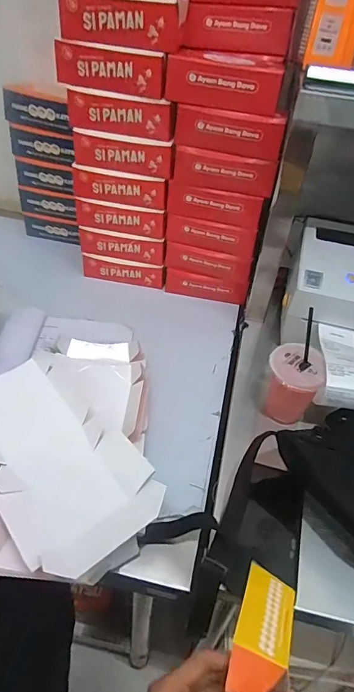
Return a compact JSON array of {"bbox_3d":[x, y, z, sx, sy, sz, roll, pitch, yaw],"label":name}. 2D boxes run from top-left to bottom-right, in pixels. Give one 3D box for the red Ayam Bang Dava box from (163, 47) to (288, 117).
[{"bbox_3d":[0.081,-0.438,0.688,0.174,0.065,0.133,10,43,5],"label":"red Ayam Bang Dava box"}]

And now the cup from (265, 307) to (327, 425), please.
[{"bbox_3d":[0.171,0.059,0.641,0.079,0.122,0.080,20,45,15],"label":"cup"}]

